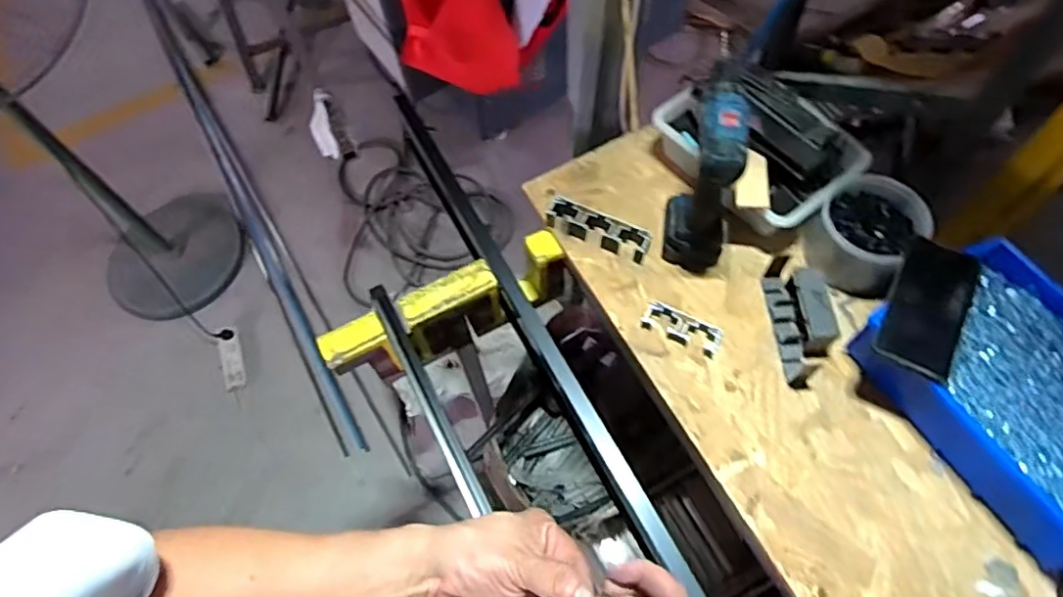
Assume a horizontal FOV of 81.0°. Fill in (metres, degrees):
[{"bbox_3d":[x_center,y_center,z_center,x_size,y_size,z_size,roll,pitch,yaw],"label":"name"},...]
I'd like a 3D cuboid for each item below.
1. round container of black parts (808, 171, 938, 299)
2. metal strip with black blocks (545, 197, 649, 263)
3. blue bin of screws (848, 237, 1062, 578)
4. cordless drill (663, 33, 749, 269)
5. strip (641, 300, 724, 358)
[{"bbox_3d":[0.399,-0.078,0.750,0.109,0.083,0.107,-1,63,3],"label":"round container of black parts"},{"bbox_3d":[0.087,-0.093,0.808,0.140,0.034,0.037,24,67,14],"label":"metal strip with black blocks"},{"bbox_3d":[0.517,0.100,0.656,0.216,0.084,0.289,-32,66,-12],"label":"blue bin of screws"},{"bbox_3d":[0.217,-0.159,0.734,0.081,0.219,0.166,17,65,12],"label":"cordless drill"},{"bbox_3d":[0.181,0.036,0.745,0.092,0.024,0.031,25,67,15],"label":"strip"}]

